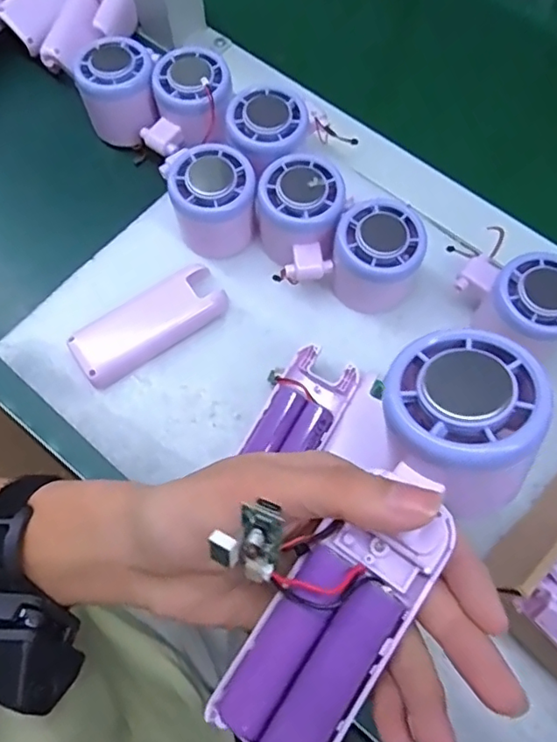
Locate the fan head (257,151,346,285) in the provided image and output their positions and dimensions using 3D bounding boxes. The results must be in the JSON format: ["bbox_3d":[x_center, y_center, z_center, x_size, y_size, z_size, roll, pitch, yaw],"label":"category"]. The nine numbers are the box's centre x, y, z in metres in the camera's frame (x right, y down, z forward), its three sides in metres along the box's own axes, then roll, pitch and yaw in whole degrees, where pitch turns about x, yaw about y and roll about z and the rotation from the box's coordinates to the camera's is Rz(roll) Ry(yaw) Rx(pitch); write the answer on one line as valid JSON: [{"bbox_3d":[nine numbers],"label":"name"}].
[{"bbox_3d":[0.015,-0.096,0.380,0.053,0.056,0.074,-6,71,-2],"label":"fan head"}]

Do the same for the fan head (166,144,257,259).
[{"bbox_3d":[-0.043,-0.114,0.380,0.053,0.050,0.051,0,70,0],"label":"fan head"}]

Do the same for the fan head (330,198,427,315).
[{"bbox_3d":[0.061,-0.071,0.371,0.056,0.054,0.062,24,72,8],"label":"fan head"}]

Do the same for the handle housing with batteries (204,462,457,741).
[{"bbox_3d":[0.021,0.083,0.195,0.043,0.018,0.107,36,83,12],"label":"handle housing with batteries"}]

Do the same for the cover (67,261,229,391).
[{"bbox_3d":[-0.086,-0.031,0.380,0.102,0.014,0.040,-33,74,-11],"label":"cover"}]

